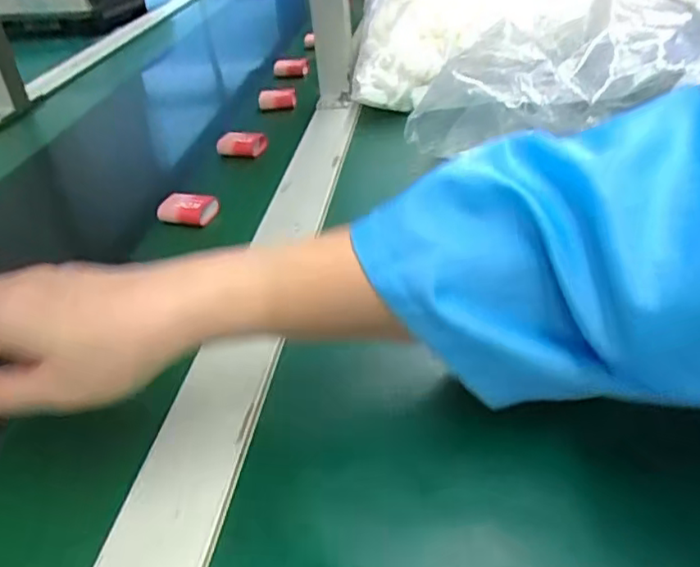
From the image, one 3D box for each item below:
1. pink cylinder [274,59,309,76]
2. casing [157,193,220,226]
[{"bbox_3d":[-0.075,-0.277,0.800,0.043,0.025,0.024,-13,36,-10],"label":"pink cylinder"},{"bbox_3d":[-0.138,-0.063,0.531,0.049,0.017,0.030,13,39,25],"label":"casing"}]

